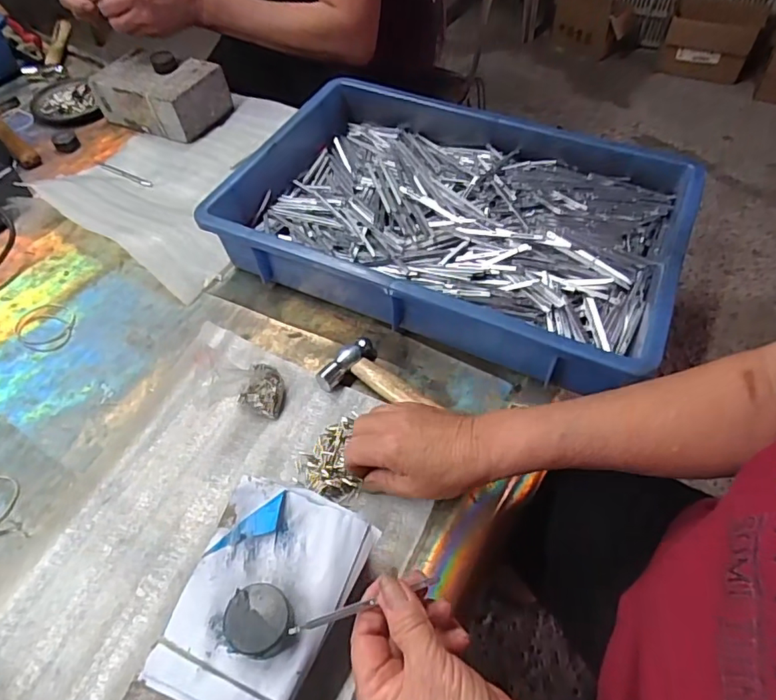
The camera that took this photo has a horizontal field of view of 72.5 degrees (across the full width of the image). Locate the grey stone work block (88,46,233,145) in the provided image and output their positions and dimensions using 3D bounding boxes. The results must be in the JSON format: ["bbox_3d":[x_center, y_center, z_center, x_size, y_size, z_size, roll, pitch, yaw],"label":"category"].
[{"bbox_3d":[-0.312,-0.355,0.730,0.159,0.070,0.099,20,57,16],"label":"grey stone work block"}]

